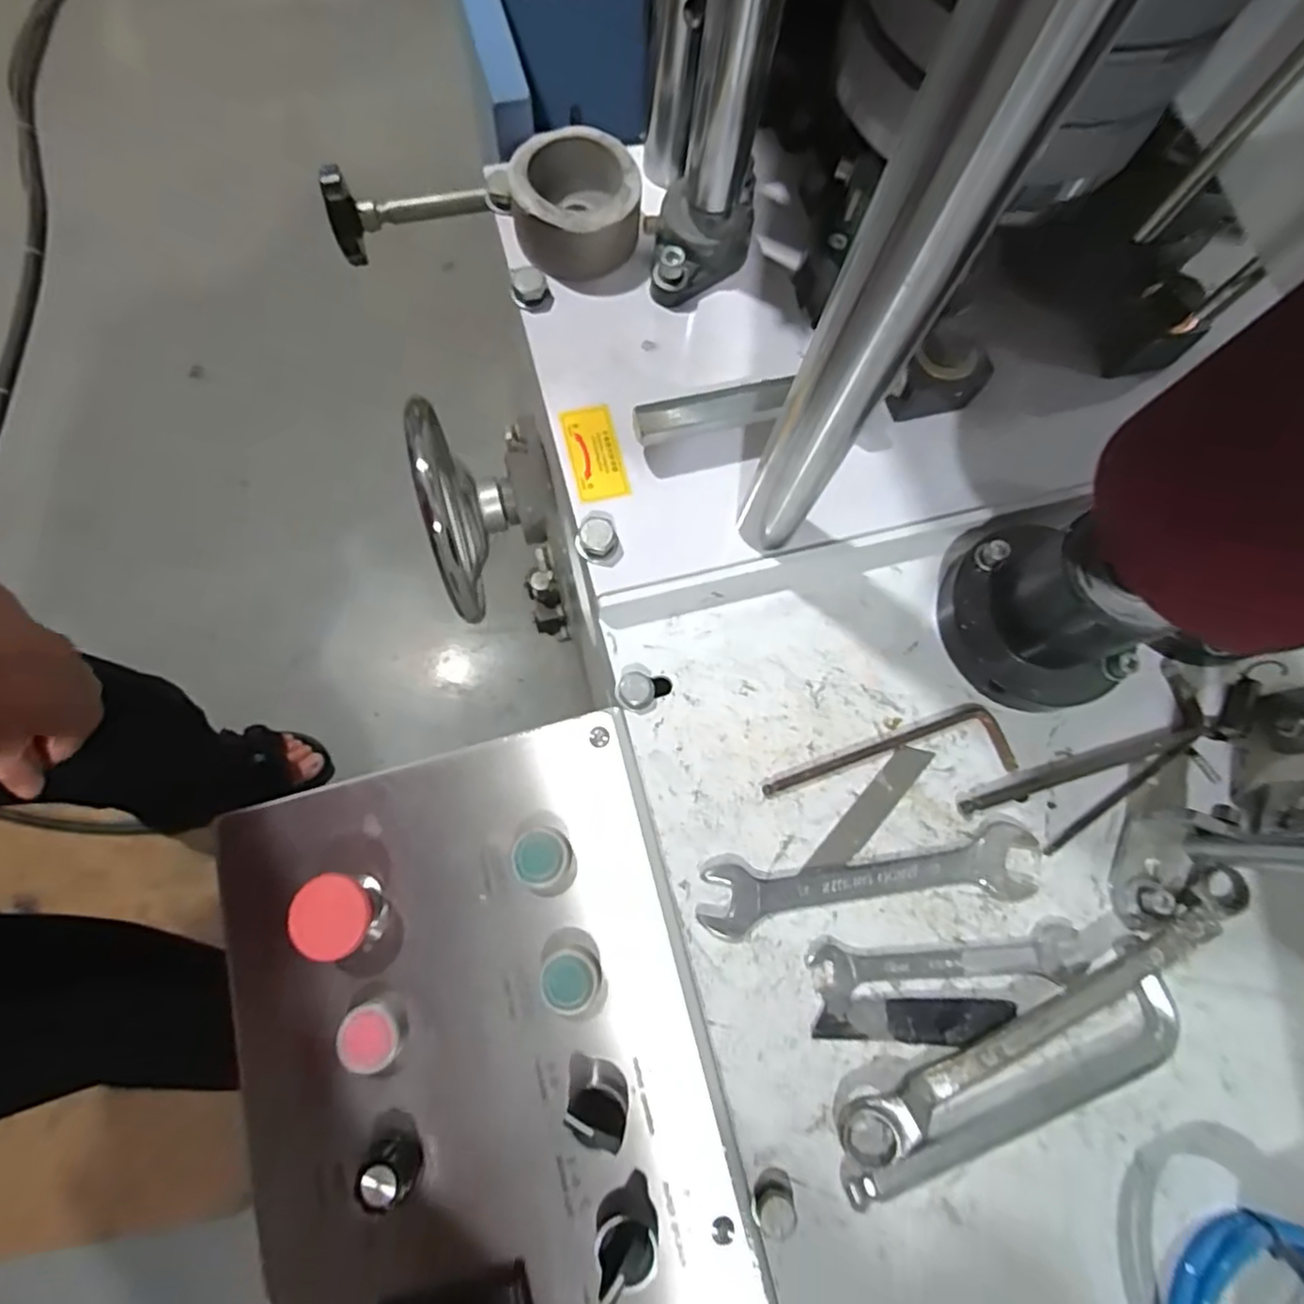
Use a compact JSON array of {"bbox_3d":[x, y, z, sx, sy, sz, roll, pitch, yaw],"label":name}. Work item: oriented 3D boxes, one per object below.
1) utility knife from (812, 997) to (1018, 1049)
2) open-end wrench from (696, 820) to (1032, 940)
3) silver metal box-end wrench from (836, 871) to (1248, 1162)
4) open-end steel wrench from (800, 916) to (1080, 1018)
[{"bbox_3d":[0.130,0.182,0.333,0.096,0.008,0.021,2,75,-4],"label":"utility knife"},{"bbox_3d":[0.113,0.118,0.350,0.176,0.014,0.036,-5,75,-6],"label":"open-end wrench"},{"bbox_3d":[0.203,0.175,0.333,0.250,0.020,0.029,-26,78,-11],"label":"silver metal box-end wrench"},{"bbox_3d":[0.151,0.157,0.343,0.137,0.006,0.033,-6,75,-6],"label":"open-end steel wrench"}]

